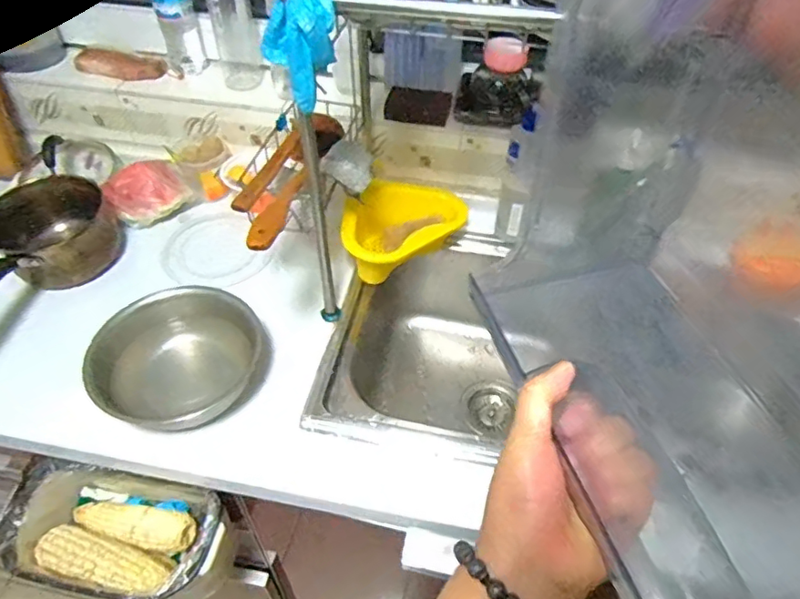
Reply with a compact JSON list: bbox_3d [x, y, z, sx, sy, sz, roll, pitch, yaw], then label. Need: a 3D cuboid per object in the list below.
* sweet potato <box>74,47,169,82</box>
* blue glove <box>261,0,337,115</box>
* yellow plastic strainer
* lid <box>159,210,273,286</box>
[{"bbox_3d":[-0.496,-0.416,1.002,0.158,0.037,0.044,3,48,3],"label":"sweet potato"},{"bbox_3d":[-0.094,-0.250,0.532,0.048,0.102,0.078,-27,53,-23],"label":"blue glove"},{"bbox_3d":[-0.013,-0.122,0.907,0.221,0.086,0.144,-33,56,-27],"label":"yellow plastic strainer"},{"bbox_3d":[-0.308,-0.082,0.933,0.155,0.014,0.167,0,48,0],"label":"lid"}]

